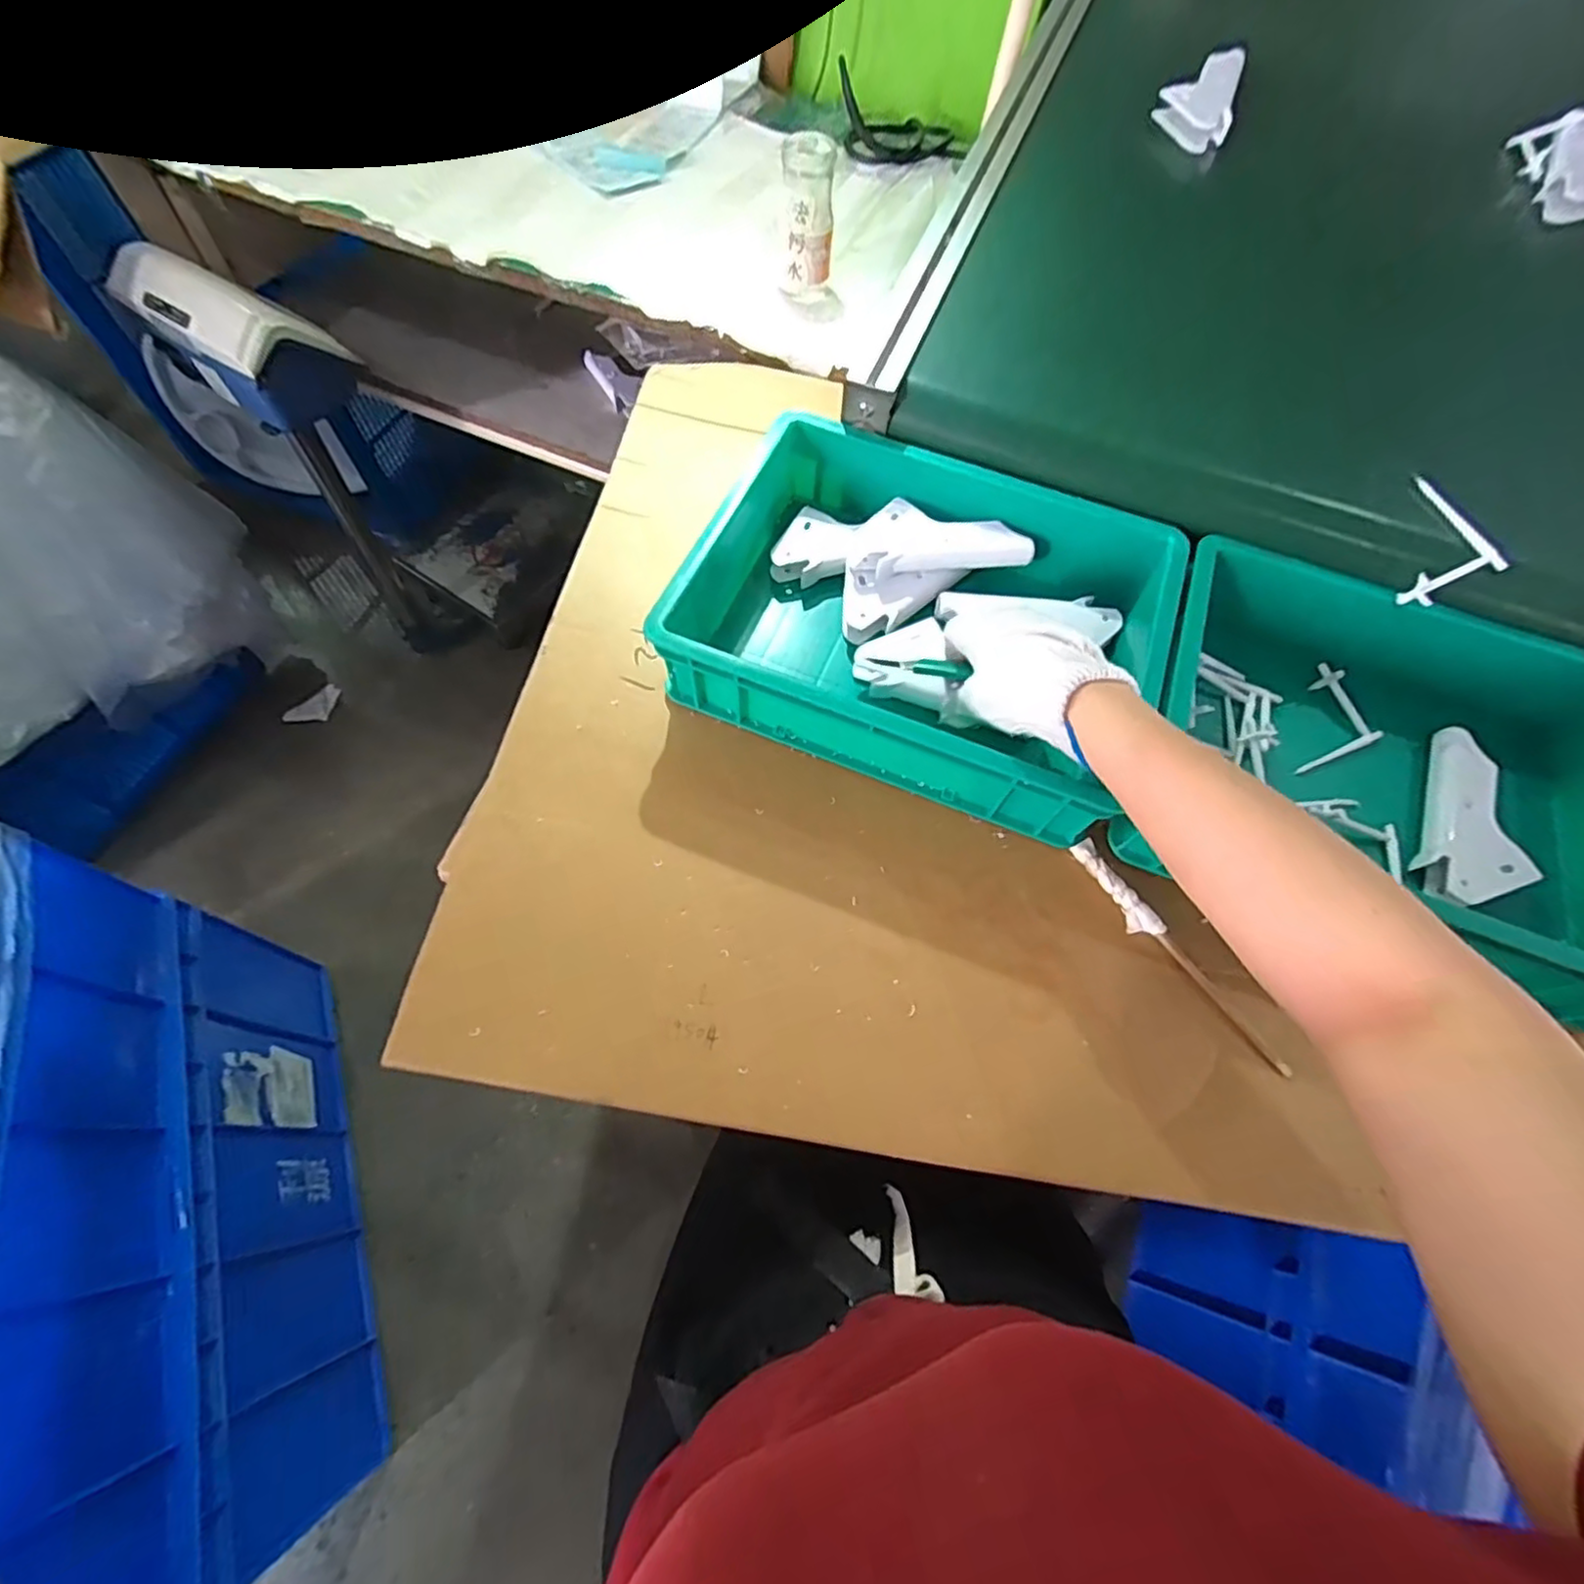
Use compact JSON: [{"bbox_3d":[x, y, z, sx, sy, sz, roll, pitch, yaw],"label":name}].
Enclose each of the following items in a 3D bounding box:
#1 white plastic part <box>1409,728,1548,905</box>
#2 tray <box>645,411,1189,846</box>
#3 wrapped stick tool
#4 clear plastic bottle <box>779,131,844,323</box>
[{"bbox_3d":[0.505,0.021,0.504,0.060,0.022,0.143,26,65,9],"label":"white plastic part"},{"bbox_3d":[0.103,-0.136,0.535,0.346,0.084,0.262,21,64,7],"label":"tray"},{"bbox_3d":[0.256,0.109,0.462,0.021,0.011,0.185,-29,69,-17],"label":"wrapped stick tool"},{"bbox_3d":[0.022,-0.576,0.709,0.073,0.129,0.074,4,63,-2],"label":"clear plastic bottle"}]

